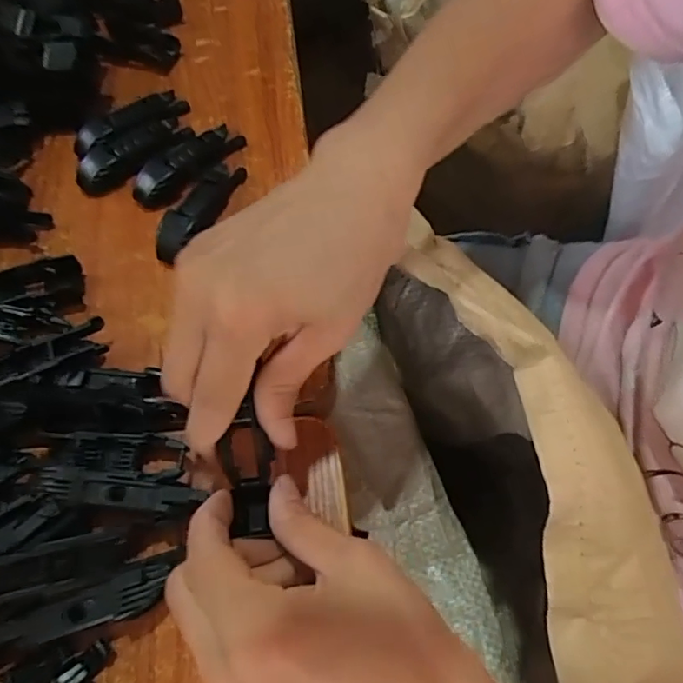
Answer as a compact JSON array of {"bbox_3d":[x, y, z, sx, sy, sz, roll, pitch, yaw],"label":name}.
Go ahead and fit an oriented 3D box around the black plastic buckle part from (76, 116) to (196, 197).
[{"bbox_3d":[-0.124,-0.114,0.326,0.071,0.014,0.027,-34,68,-16],"label":"black plastic buckle part"}]

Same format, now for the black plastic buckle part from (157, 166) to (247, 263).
[{"bbox_3d":[-0.078,-0.074,0.305,0.018,0.016,0.071,28,67,13],"label":"black plastic buckle part"}]

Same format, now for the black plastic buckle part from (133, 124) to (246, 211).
[{"bbox_3d":[-0.090,-0.104,0.321,0.071,0.013,0.025,-41,71,-19],"label":"black plastic buckle part"}]

